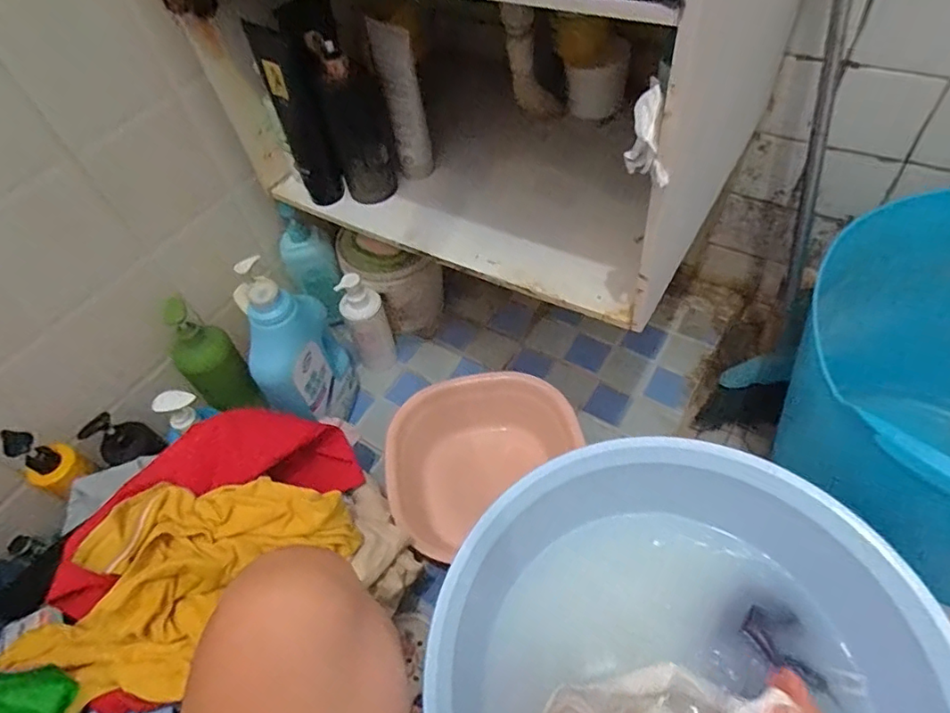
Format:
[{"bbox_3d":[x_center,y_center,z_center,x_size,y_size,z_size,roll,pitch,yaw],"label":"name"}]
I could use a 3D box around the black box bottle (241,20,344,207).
[{"bbox_3d":[-0.221,-0.297,0.703,0.054,0.207,0.056,-20,52,-7],"label":"black box bottle"}]

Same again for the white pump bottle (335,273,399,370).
[{"bbox_3d":[-0.177,-0.045,0.924,0.066,0.191,0.063,-20,52,-7],"label":"white pump bottle"}]

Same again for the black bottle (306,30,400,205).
[{"bbox_3d":[-0.150,-0.301,0.701,0.077,0.187,0.078,-16,52,-4],"label":"black bottle"}]

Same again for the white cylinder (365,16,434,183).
[{"bbox_3d":[-0.091,-0.323,0.705,0.047,0.184,0.049,-12,52,-1],"label":"white cylinder"}]

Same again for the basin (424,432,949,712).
[{"bbox_3d":[0.163,0.271,0.447,0.379,0.154,0.371,-3,48,3],"label":"basin"}]

